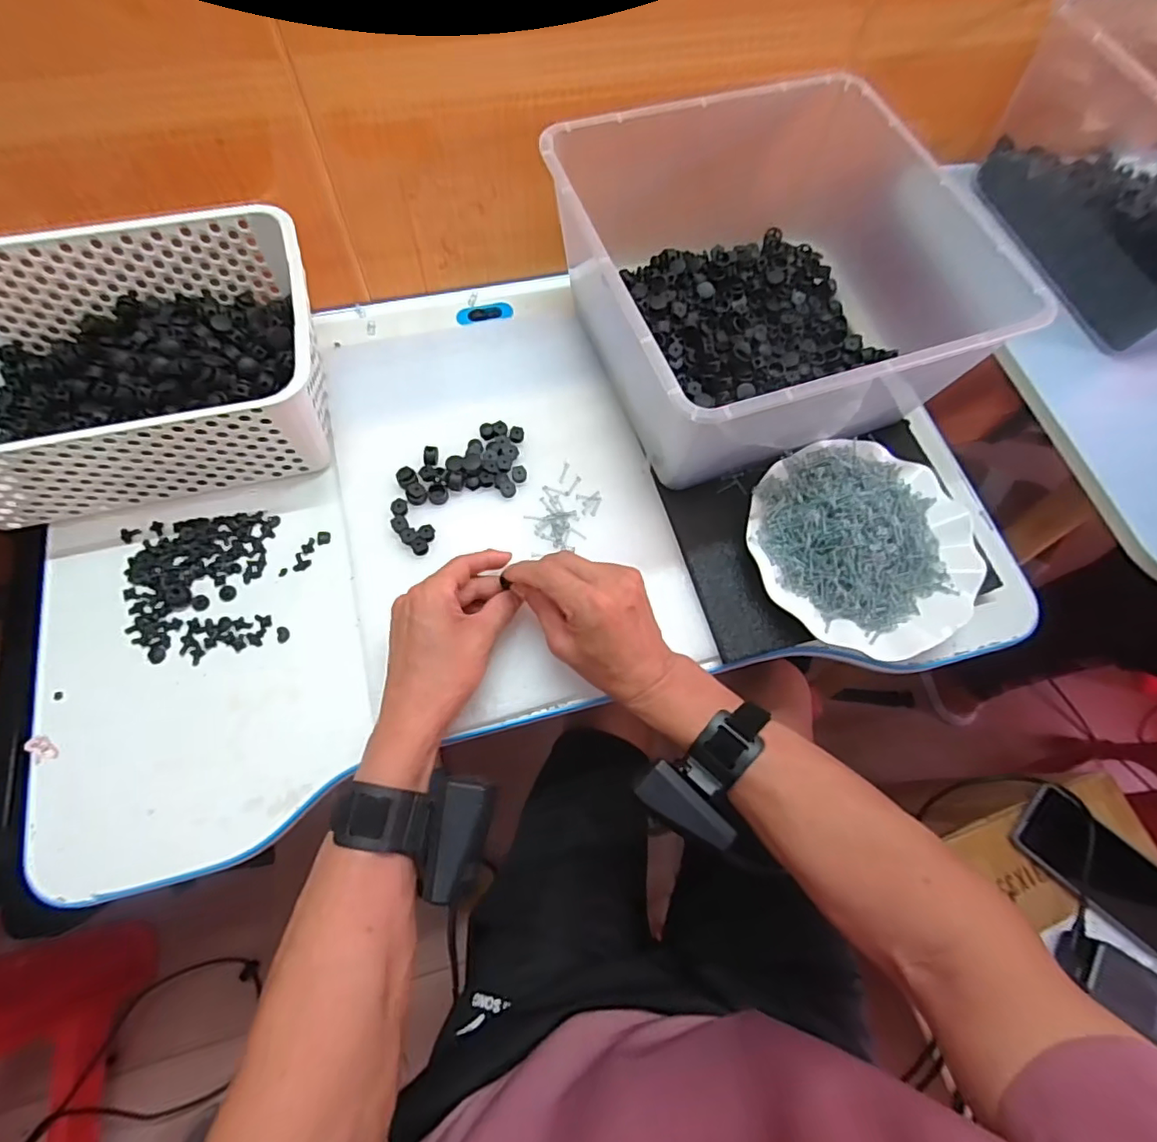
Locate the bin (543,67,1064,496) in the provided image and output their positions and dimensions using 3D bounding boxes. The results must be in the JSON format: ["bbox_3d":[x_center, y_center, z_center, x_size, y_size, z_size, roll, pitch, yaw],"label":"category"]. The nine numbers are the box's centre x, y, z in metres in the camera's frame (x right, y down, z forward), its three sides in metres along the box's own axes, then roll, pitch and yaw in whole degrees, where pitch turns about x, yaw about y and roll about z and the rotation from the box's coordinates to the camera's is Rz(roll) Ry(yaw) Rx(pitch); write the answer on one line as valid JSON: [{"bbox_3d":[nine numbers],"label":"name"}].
[{"bbox_3d":[0.177,-0.249,0.508,0.357,0.144,0.293,-20,70,-11],"label":"bin"}]

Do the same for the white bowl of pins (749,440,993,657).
[{"bbox_3d":[0.232,-0.023,0.473,0.178,0.038,0.178,1,68,-3],"label":"white bowl of pins"}]

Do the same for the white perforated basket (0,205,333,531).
[{"bbox_3d":[-0.364,-0.164,0.474,0.305,0.103,0.199,-13,69,-8],"label":"white perforated basket"}]

